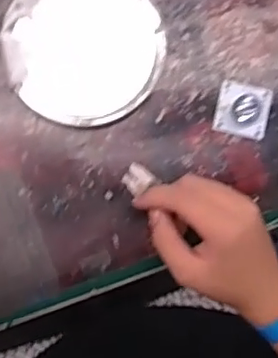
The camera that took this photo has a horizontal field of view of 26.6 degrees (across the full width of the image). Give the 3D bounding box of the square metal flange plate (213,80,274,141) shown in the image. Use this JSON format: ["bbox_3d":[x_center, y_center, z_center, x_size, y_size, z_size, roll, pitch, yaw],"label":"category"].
[{"bbox_3d":[0.089,-0.059,0.498,0.045,0.014,0.045,13,88,-7],"label":"square metal flange plate"}]

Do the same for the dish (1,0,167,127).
[{"bbox_3d":[-0.044,-0.112,0.482,0.126,0.016,0.129,0,90,-7],"label":"dish"}]

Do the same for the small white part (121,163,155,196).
[{"bbox_3d":[-0.001,0.000,0.489,0.023,0.004,0.023,41,85,-5],"label":"small white part"}]

